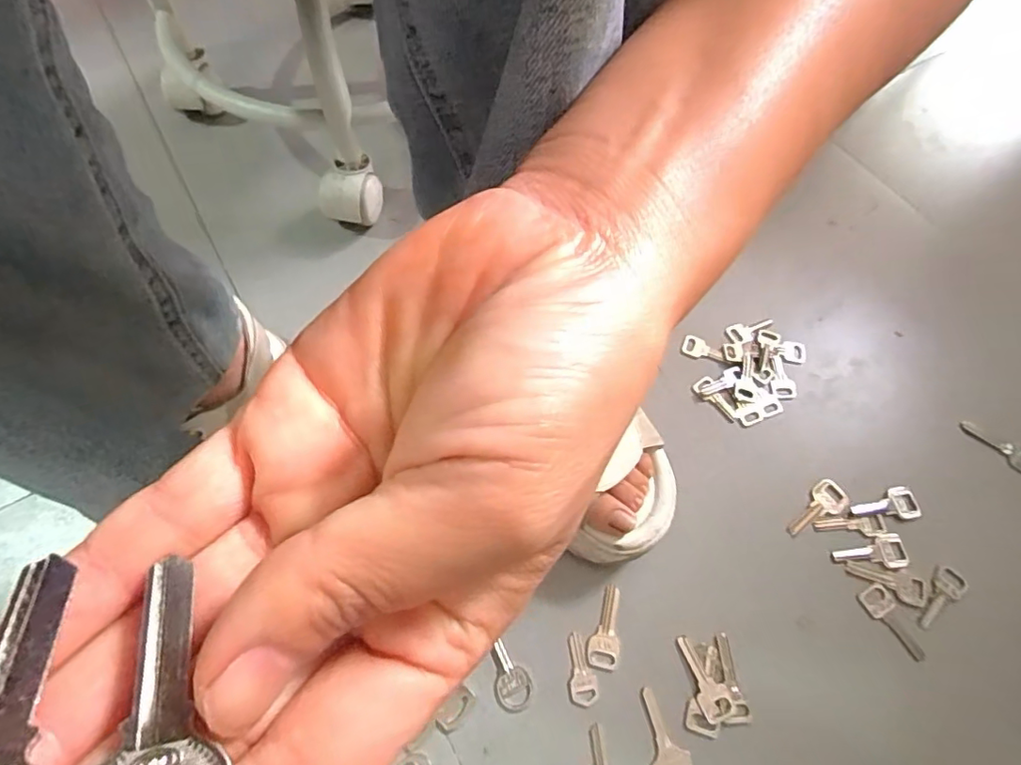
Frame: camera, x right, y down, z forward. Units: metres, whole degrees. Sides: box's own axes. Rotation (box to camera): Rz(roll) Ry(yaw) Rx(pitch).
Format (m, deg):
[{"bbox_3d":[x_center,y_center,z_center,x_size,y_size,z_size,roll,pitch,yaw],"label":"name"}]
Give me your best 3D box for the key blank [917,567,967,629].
[{"bbox_3d":[0.292,0.149,0.374,0.017,0.006,0.050,39,69,17],"label":"key blank"}]

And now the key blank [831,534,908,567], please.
[{"bbox_3d":[0.254,0.119,0.384,0.049,0.004,0.022,-4,64,-3],"label":"key blank"}]

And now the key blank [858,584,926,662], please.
[{"bbox_3d":[0.256,0.160,0.367,0.022,0.006,0.049,-28,67,-14],"label":"key blank"}]

